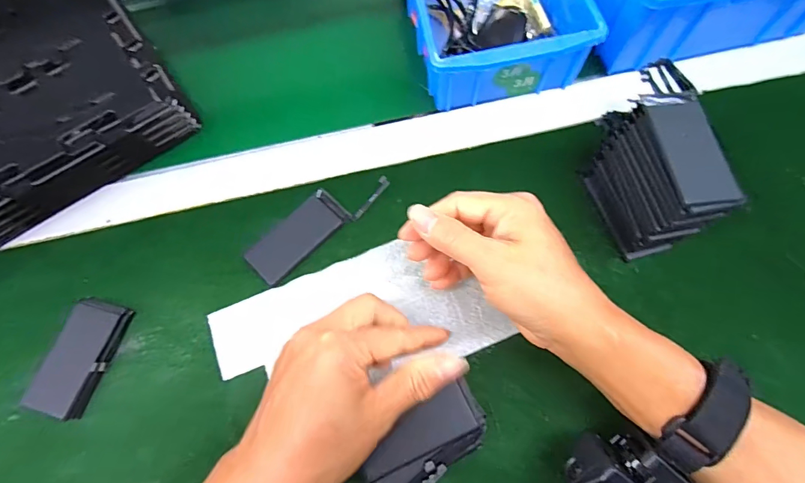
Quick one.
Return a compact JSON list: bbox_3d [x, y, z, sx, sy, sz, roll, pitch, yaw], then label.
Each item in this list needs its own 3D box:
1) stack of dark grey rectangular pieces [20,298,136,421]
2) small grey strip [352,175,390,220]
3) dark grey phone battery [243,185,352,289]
[{"bbox_3d":[-0.227,0.080,0.290,0.040,0.016,0.078,18,72,8],"label":"stack of dark grey rectangular pieces"},{"bbox_3d":[-0.026,-0.034,0.331,0.010,0.005,0.042,38,89,14],"label":"small grey strip"},{"bbox_3d":[-0.081,-0.004,0.324,0.038,0.004,0.081,42,77,15],"label":"dark grey phone battery"}]

